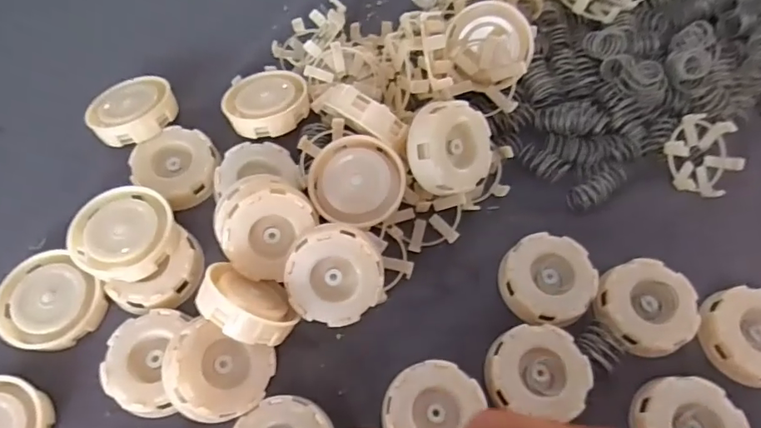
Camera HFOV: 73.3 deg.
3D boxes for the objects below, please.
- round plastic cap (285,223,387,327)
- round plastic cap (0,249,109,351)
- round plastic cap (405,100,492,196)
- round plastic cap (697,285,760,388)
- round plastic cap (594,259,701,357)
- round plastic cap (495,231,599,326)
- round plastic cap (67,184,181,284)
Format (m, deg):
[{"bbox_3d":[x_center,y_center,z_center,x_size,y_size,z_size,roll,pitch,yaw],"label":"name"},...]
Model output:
[{"bbox_3d":[-0.030,0.040,0.346,0.063,0.020,0.064,-1,99,-5],"label":"round plastic cap"},{"bbox_3d":[-0.229,0.059,0.350,0.068,0.017,0.061,33,69,14],"label":"round plastic cap"},{"bbox_3d":[0.051,-0.047,0.370,0.064,0.023,0.065,7,88,-36],"label":"round plastic cap"},{"bbox_3d":[0.260,0.083,0.356,0.063,0.019,0.064,0,65,0],"label":"round plastic cap"},{"bbox_3d":[0.189,0.066,0.363,0.063,0.032,0.064,0,65,0],"label":"round plastic cap"},{"bbox_3d":[0.121,0.048,0.371,0.064,0.016,0.064,0,65,0],"label":"round plastic cap"},{"bbox_3d":[-0.176,0.013,0.353,0.062,0.029,0.065,0,65,0],"label":"round plastic cap"}]

